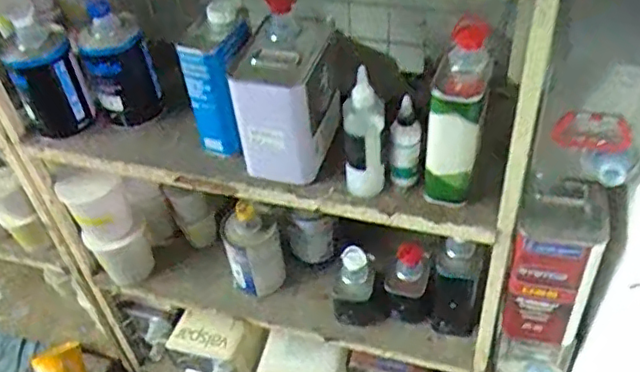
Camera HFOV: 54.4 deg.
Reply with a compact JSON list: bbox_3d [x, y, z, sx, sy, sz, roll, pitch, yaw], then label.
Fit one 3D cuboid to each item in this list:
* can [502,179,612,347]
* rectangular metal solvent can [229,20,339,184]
[{"bbox_3d":[0.309,0.110,0.818,0.096,0.240,0.093,24,51,26],"label":"can"},{"bbox_3d":[-0.033,-0.095,0.773,0.116,0.192,0.115,9,46,13],"label":"rectangular metal solvent can"}]

